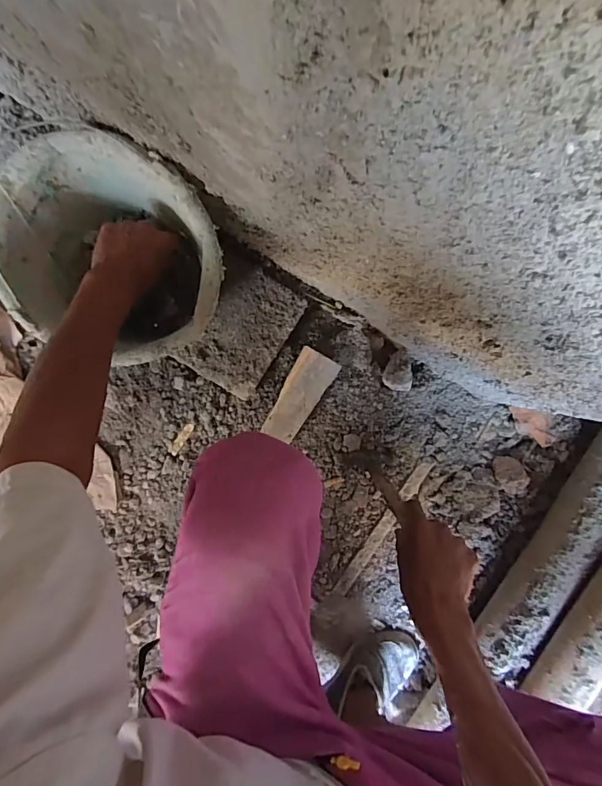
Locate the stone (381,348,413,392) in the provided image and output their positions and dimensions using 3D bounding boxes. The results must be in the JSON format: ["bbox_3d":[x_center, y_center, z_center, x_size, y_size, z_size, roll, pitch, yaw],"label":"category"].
[{"bbox_3d":[0.161,-0.034,0.680,0.049,0.031,0.061,24,92,-8],"label":"stone"}]

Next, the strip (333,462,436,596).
[{"bbox_3d":[0.141,0.232,0.725,0.027,0.007,0.272,34,93,-6],"label":"strip"}]

